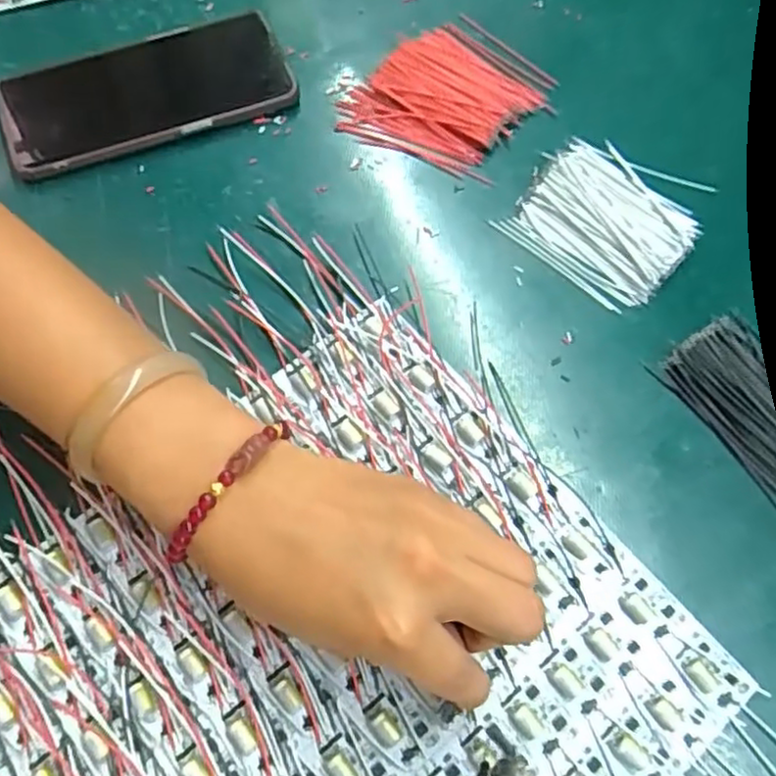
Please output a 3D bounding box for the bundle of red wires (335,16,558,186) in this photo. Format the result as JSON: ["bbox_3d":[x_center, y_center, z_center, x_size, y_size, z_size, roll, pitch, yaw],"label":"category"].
[{"bbox_3d":[0.036,-0.173,0.402,0.096,0.010,0.107,35,72,12],"label":"bundle of red wires"}]

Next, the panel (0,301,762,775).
[{"bbox_3d":[-0.034,0.123,0.279,0.284,0.011,0.245,-37,74,-14],"label":"panel"}]

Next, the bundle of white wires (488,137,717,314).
[{"bbox_3d":[0.121,-0.095,0.368,0.088,0.010,0.093,38,72,12],"label":"bundle of white wires"}]

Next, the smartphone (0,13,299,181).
[{"bbox_3d":[-0.142,-0.176,0.398,0.162,0.014,0.079,-19,70,-8],"label":"smartphone"}]

